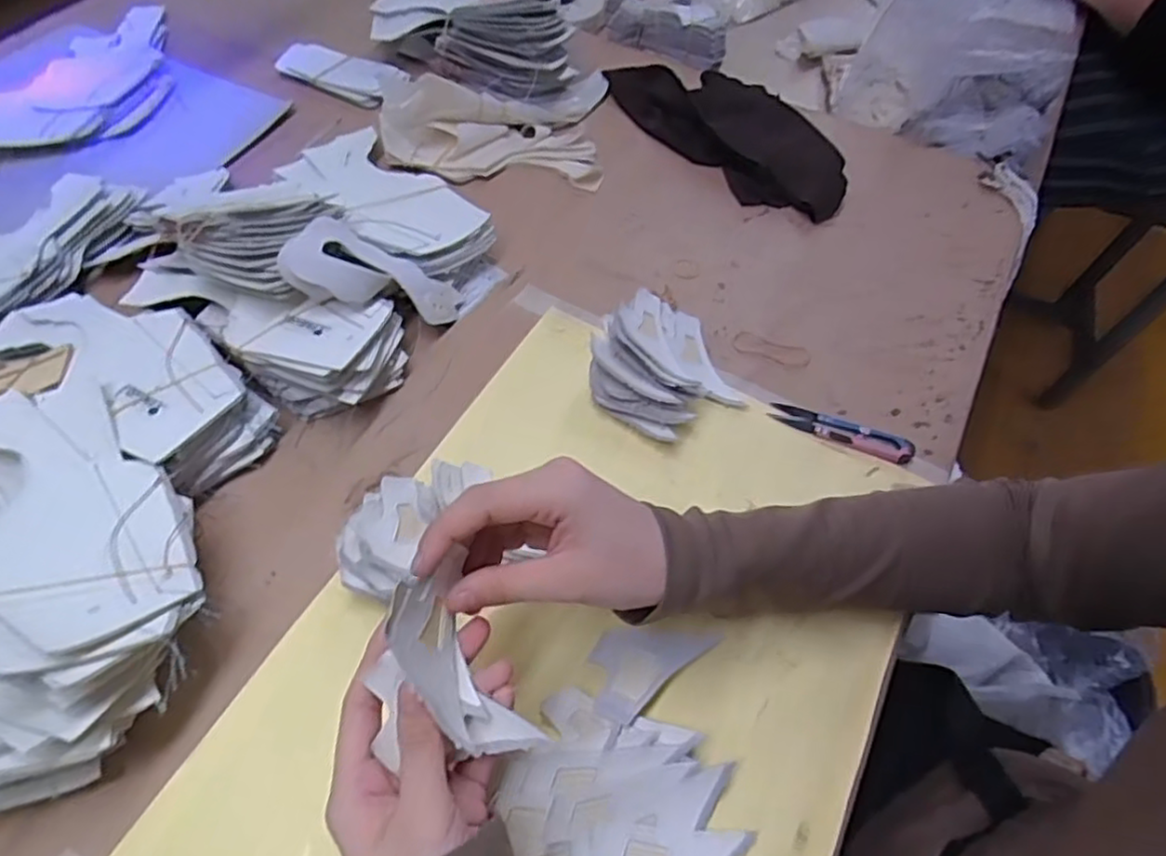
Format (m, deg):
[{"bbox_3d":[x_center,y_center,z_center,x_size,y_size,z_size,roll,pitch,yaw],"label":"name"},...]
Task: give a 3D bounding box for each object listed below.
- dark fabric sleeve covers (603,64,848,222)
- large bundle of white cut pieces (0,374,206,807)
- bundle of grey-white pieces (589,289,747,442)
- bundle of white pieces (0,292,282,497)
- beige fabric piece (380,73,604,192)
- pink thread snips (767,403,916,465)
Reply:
[{"bbox_3d":[0.140,-0.297,0.669,0.108,0.039,0.264,-34,66,-22],"label":"dark fabric sleeve covers"},{"bbox_3d":[-0.299,0.079,0.358,0.170,0.094,0.220,-39,67,-24],"label":"large bundle of white cut pieces"},{"bbox_3d":[0.057,-0.049,0.493,0.103,0.051,0.098,2,57,-3],"label":"bundle of grey-white pieces"},{"bbox_3d":[-0.296,-0.037,0.455,0.198,0.052,0.085,31,61,15],"label":"bundle of white pieces"},{"bbox_3d":[-0.083,-0.269,0.618,0.196,0.054,0.084,2,57,-3],"label":"beige fabric piece"},{"bbox_3d":[0.188,0.001,0.496,0.101,0.007,0.020,21,59,10],"label":"pink thread snips"}]

